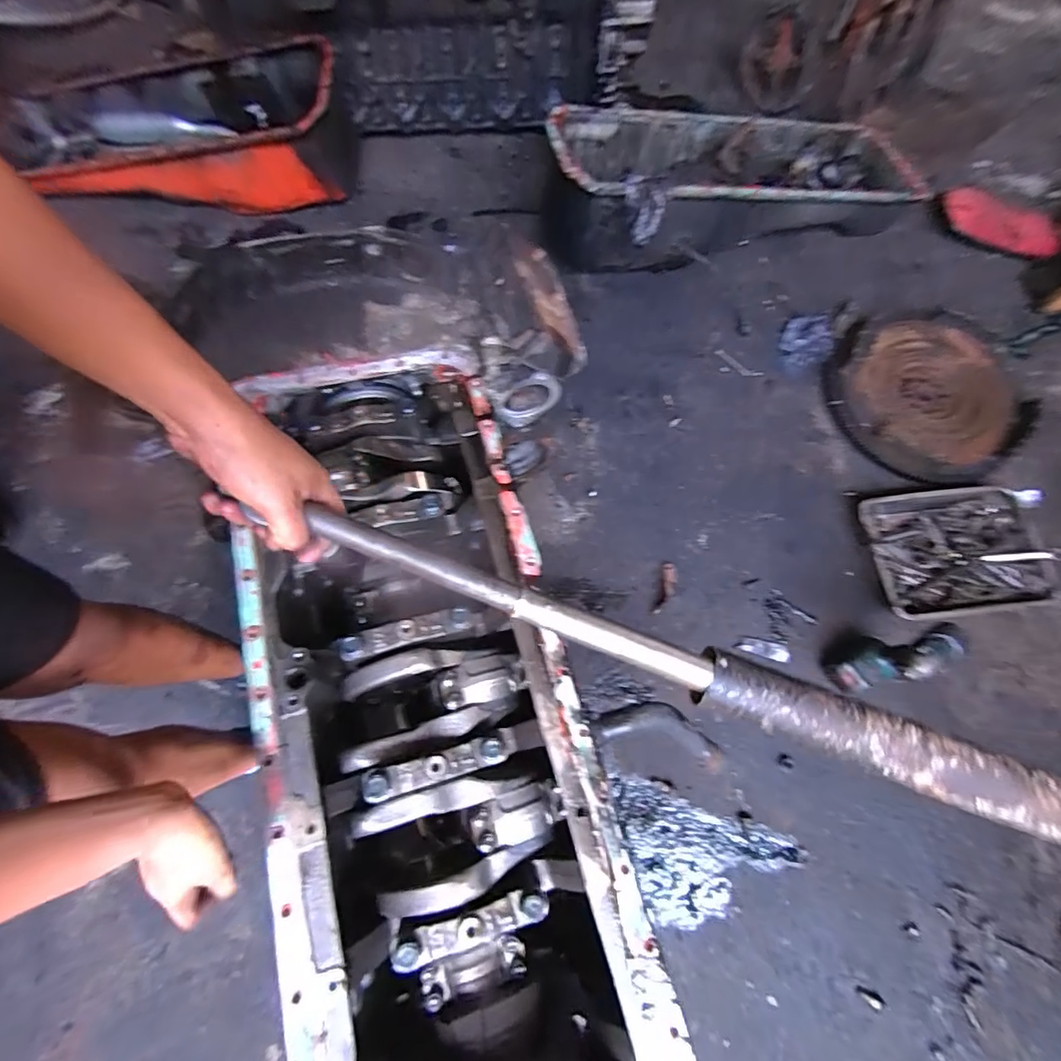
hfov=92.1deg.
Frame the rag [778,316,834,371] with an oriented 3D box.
[{"bbox_3d":[0.764,-0.523,1.417,0.129,0.036,0.181,24,72,8],"label":"rag"}]

